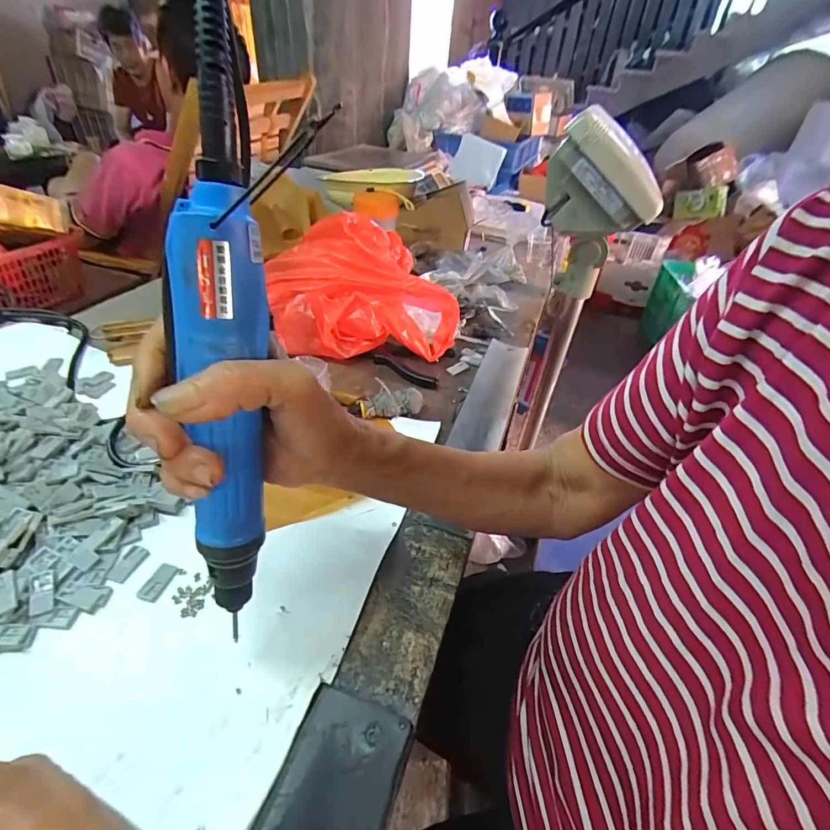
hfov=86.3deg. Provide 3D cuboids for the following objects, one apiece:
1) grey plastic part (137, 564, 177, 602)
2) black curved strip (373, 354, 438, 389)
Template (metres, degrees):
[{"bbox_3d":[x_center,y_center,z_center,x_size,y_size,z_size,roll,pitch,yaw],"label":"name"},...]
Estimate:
[{"bbox_3d":[-0.186,0.120,0.320,0.016,0.004,0.028,13,39,11],"label":"grey plastic part"},{"bbox_3d":[-0.016,-0.053,0.539,0.089,0.012,0.020,23,42,22],"label":"black curved strip"}]

